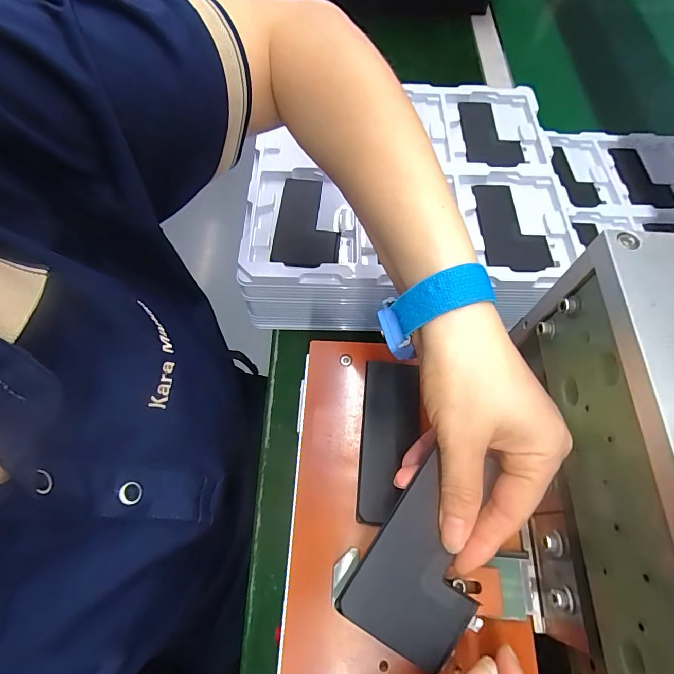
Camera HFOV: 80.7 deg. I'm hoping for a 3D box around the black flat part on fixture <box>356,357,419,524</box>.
[{"bbox_3d":[0.036,0.067,0.267,0.037,0.011,0.106,5,66,2],"label":"black flat part on fixture"}]

